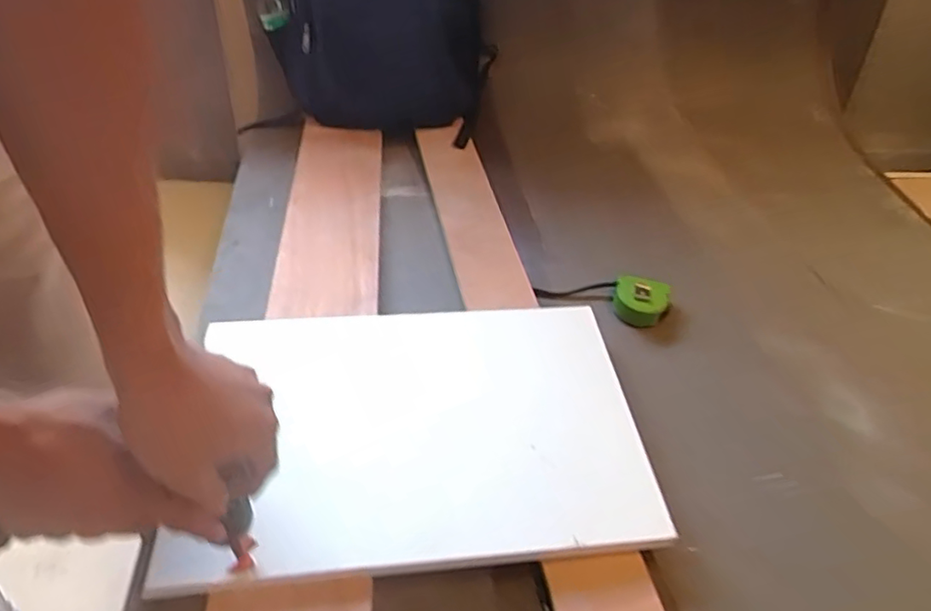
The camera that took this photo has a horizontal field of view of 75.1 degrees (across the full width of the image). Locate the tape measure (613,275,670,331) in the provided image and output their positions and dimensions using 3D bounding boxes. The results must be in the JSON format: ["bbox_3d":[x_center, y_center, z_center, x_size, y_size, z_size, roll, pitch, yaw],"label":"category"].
[{"bbox_3d":[0.251,-0.001,0.879,0.079,0.053,0.048,18,46,13],"label":"tape measure"}]

